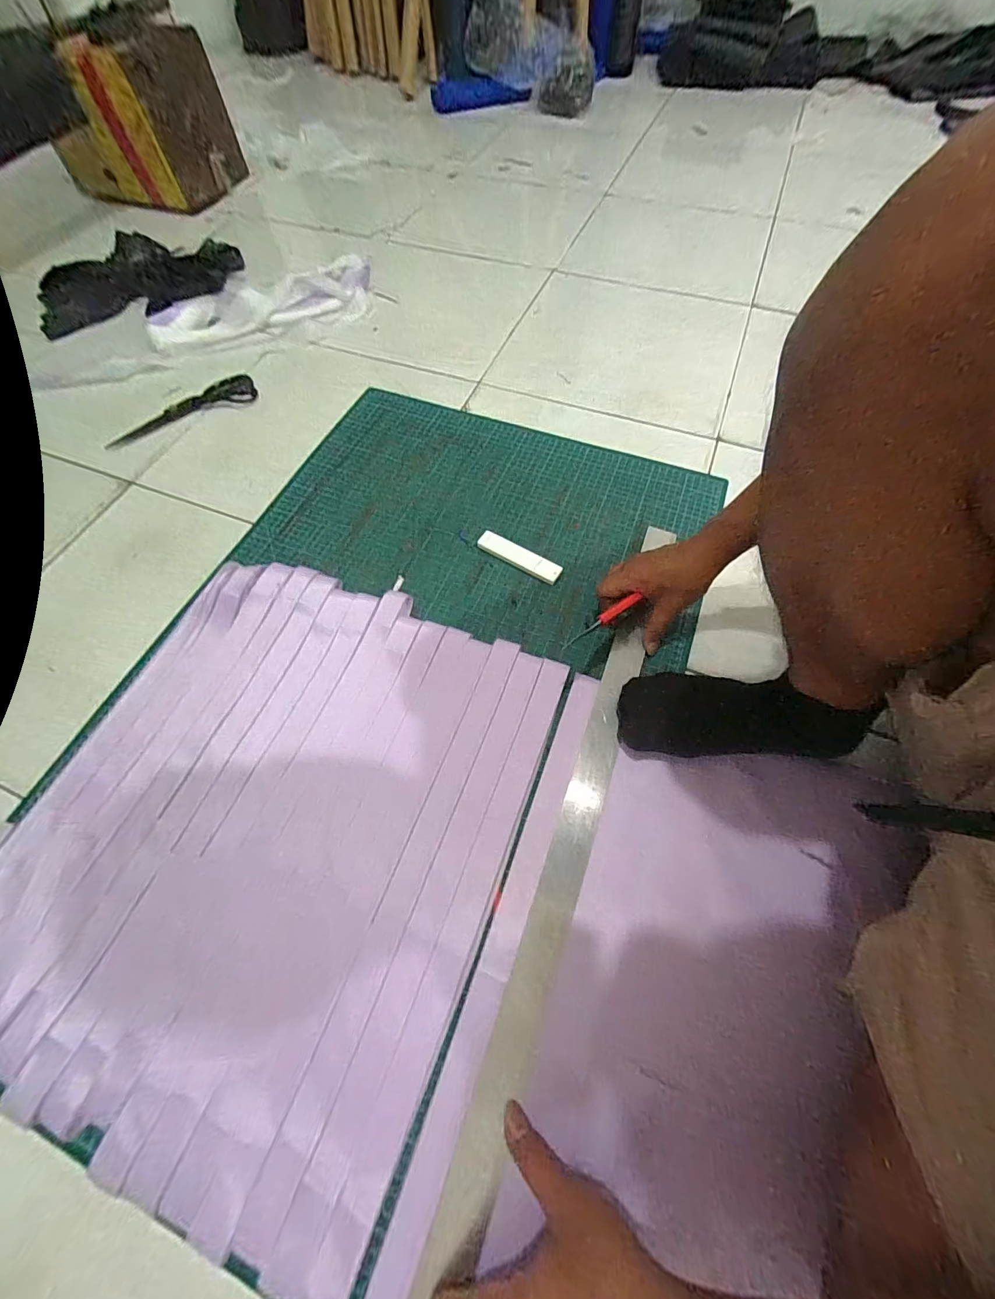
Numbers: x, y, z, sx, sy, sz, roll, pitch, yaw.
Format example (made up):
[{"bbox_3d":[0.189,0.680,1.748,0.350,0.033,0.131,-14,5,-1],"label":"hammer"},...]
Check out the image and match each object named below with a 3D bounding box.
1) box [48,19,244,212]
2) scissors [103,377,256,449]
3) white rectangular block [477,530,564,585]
[{"bbox_3d":[-0.786,-1.168,0.932,0.297,0.216,0.239,15,65,7],"label":"box"},{"bbox_3d":[-0.510,-0.390,0.690,0.231,0.014,0.064,-29,67,-13],"label":"scissors"},{"bbox_3d":[0.029,-0.122,0.557,0.116,0.011,0.030,29,68,14],"label":"white rectangular block"}]

